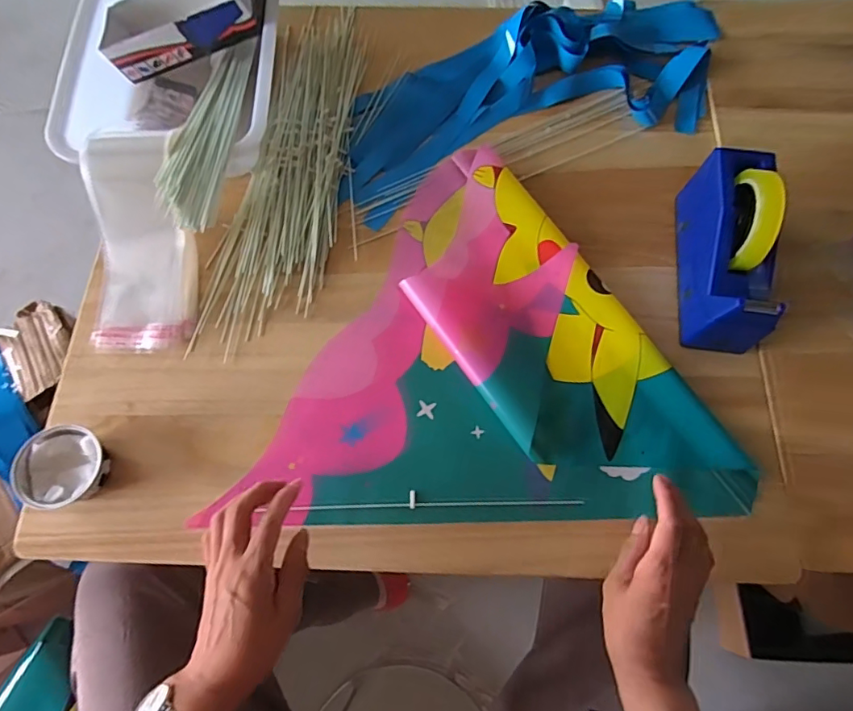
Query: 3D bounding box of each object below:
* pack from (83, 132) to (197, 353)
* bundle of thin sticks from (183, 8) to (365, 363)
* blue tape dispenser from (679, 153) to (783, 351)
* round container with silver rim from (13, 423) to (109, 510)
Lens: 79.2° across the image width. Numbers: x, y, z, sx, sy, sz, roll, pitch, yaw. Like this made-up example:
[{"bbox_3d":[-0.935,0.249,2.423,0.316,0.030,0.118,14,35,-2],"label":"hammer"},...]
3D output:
[{"bbox_3d":[-0.331,-0.129,0.584,0.121,0.058,0.251,-10,85,-3],"label":"pack"},{"bbox_3d":[-0.164,-0.247,0.657,0.132,0.016,0.515,9,71,3],"label":"bundle of thin sticks"},{"bbox_3d":[0.328,-0.116,0.551,0.066,0.125,0.204,7,71,2],"label":"blue tape dispenser"},{"bbox_3d":[-0.367,0.113,0.522,0.076,0.035,0.080,0,71,0],"label":"round container with silver rim"}]

